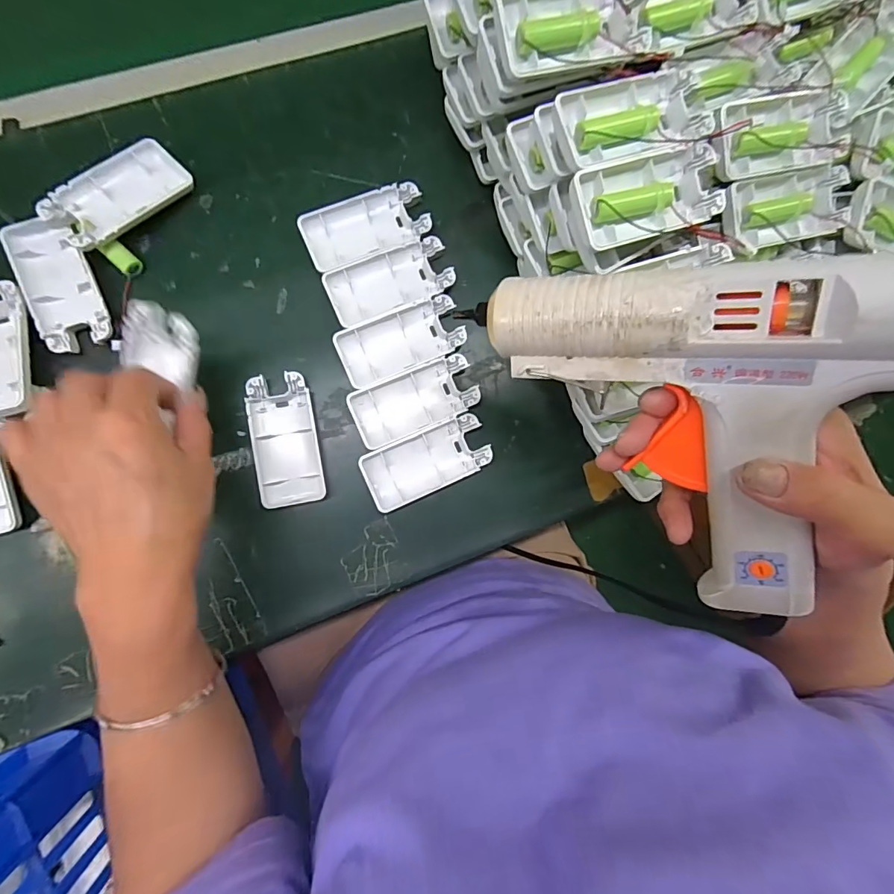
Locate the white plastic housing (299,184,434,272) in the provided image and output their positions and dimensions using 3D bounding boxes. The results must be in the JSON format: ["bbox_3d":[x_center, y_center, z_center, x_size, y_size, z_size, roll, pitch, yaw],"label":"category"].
[{"bbox_3d":[-0.061,-0.166,0.354,0.092,0.015,0.047,-22,90,-8],"label":"white plastic housing"}]

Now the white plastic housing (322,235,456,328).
[{"bbox_3d":[-0.043,-0.124,0.352,0.092,0.014,0.044,-23,90,-8],"label":"white plastic housing"}]

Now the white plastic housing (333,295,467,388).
[{"bbox_3d":[-0.034,-0.079,0.350,0.092,0.012,0.045,-22,90,-8],"label":"white plastic housing"}]

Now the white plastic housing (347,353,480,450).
[{"bbox_3d":[-0.024,-0.034,0.348,0.091,0.011,0.045,-23,90,-8],"label":"white plastic housing"}]

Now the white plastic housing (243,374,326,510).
[{"bbox_3d":[-0.117,-0.005,0.338,0.045,0.013,0.093,-10,89,-7],"label":"white plastic housing"}]

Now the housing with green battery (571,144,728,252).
[{"bbox_3d":[0.116,-0.145,0.272,0.091,0.020,0.046,-20,89,-9],"label":"housing with green battery"}]

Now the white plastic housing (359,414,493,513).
[{"bbox_3d":[-0.015,0.011,0.350,0.091,0.018,0.045,-23,90,-8],"label":"white plastic housing"}]

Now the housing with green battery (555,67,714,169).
[{"bbox_3d":[0.106,-0.189,0.270,0.092,0.017,0.047,-19,89,-9],"label":"housing with green battery"}]

